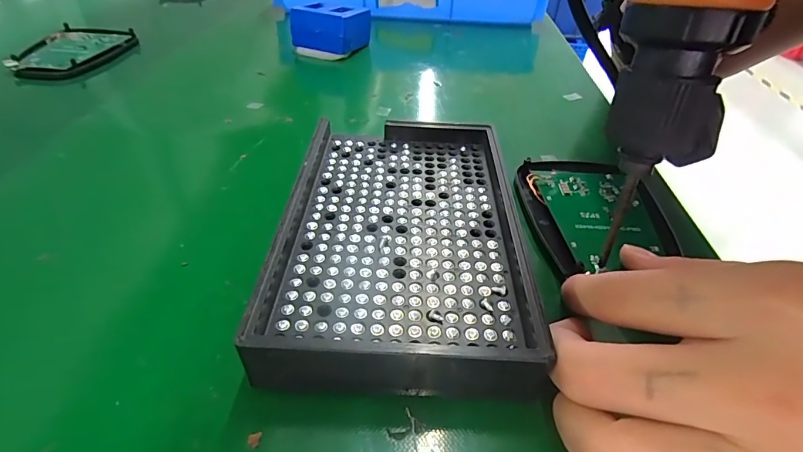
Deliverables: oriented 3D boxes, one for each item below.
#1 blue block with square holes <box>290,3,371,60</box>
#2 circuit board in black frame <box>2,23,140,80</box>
[{"bbox_3d":[-0.059,-0.169,0.356,0.055,0.034,0.051,21,43,15],"label":"blue block with square holes"},{"bbox_3d":[-0.258,-0.140,0.332,0.067,0.009,0.091,2,42,-6],"label":"circuit board in black frame"}]

